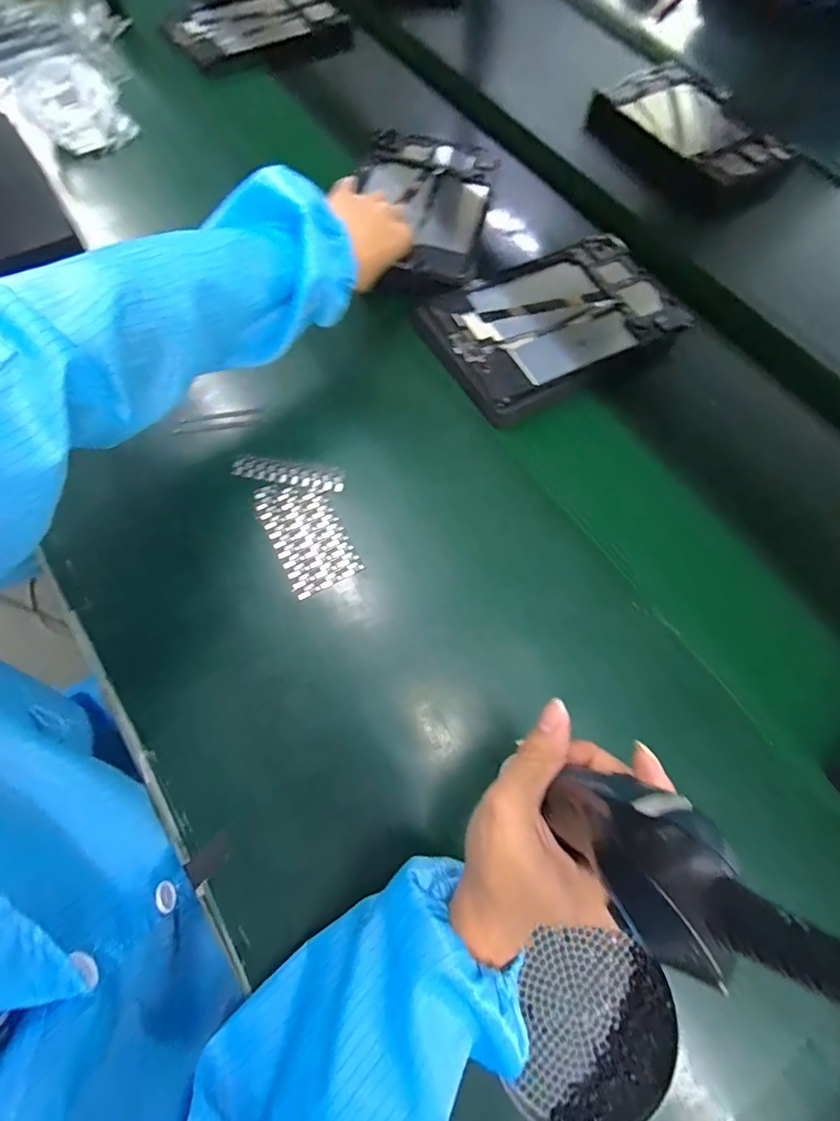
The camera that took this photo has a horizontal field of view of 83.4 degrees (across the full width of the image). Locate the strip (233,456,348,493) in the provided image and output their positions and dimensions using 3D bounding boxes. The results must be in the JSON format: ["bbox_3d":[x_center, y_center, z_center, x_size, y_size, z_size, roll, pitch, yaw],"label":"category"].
[{"bbox_3d":[-0.118,-0.077,0.428,0.099,0.014,0.020,8,69,3],"label":"strip"}]

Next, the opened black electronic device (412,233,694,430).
[{"bbox_3d":[0.136,-0.243,0.481,0.251,0.015,0.158,-30,72,-11],"label":"opened black electronic device"}]

